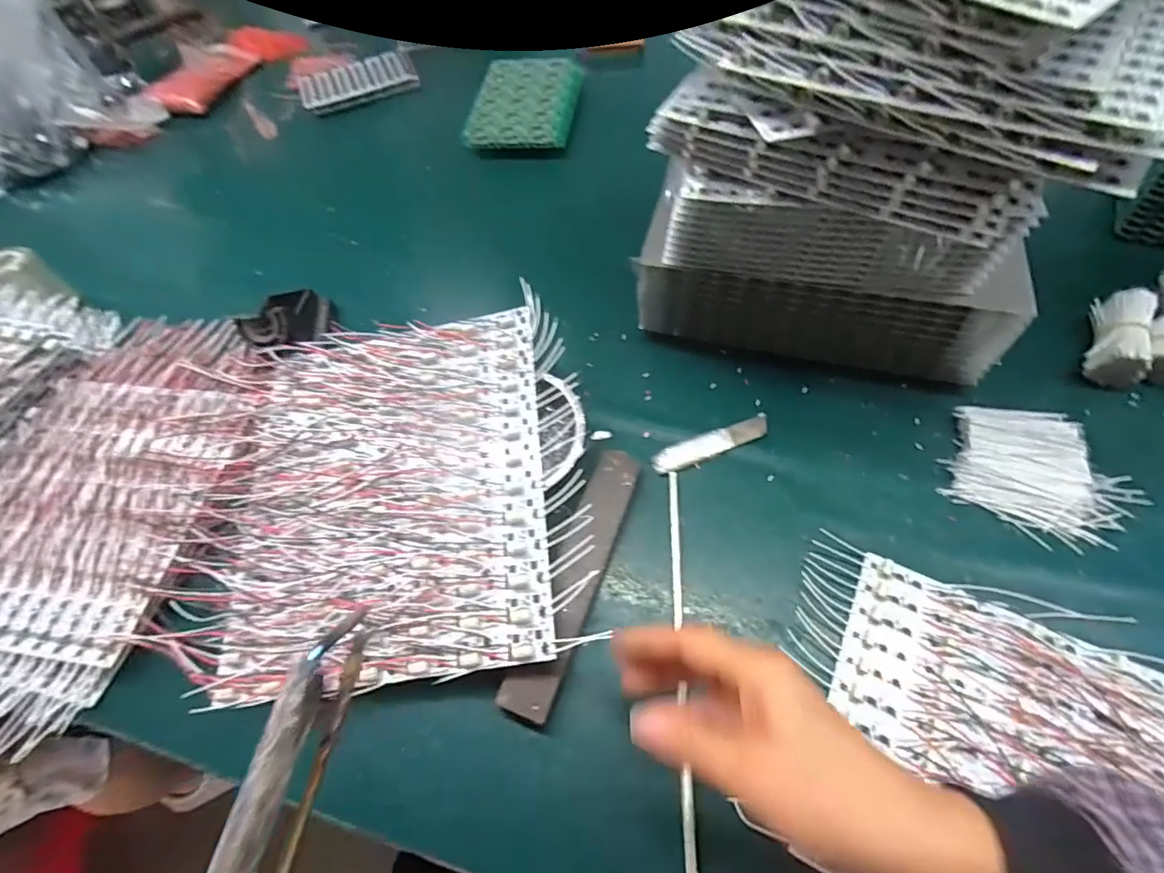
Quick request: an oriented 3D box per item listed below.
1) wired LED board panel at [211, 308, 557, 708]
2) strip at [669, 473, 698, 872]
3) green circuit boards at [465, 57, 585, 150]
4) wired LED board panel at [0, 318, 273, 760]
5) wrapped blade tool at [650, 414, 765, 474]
[{"bbox_3d":[-0.144,0.033,0.407,0.250,0.043,0.280,-6,56,-1],"label":"wired LED board panel"},{"bbox_3d":[0.066,0.148,0.355,0.007,0.004,0.279,1,57,4],"label":"strip"},{"bbox_3d":[-0.075,-0.470,0.743,0.134,0.020,0.227,2,60,6],"label":"green circuit boards"},{"bbox_3d":[-0.398,0.049,0.441,0.201,0.039,0.354,9,61,9],"label":"wired LED board panel"},{"bbox_3d":[0.108,0.007,0.442,0.103,0.007,0.022,-20,58,-10],"label":"wrapped blade tool"}]

